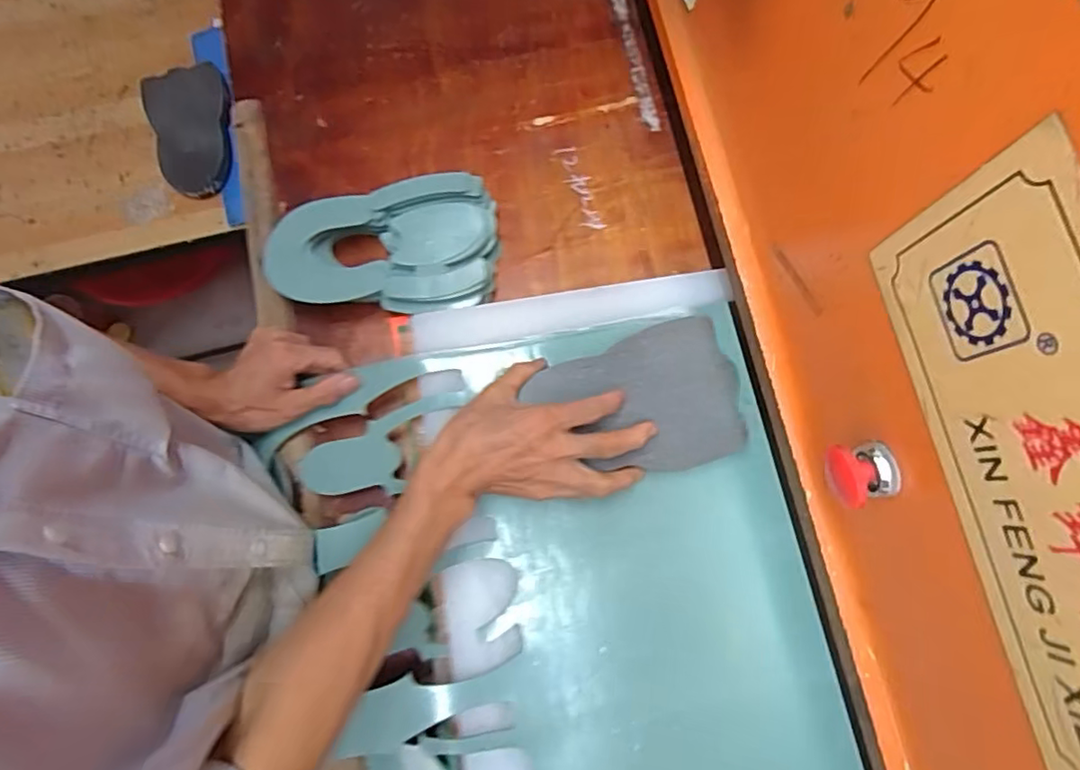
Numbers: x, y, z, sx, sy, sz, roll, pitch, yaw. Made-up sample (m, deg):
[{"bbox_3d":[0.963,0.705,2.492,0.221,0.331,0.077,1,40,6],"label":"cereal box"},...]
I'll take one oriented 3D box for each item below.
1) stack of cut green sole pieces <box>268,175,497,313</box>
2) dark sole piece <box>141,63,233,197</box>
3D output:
[{"bbox_3d":[-0.147,-0.124,0.571,0.209,0.050,0.122,-9,80,-1],"label":"stack of cut green sole pieces"},{"bbox_3d":[-0.493,-0.358,0.834,0.115,0.032,0.181,-12,80,-1],"label":"dark sole piece"}]

